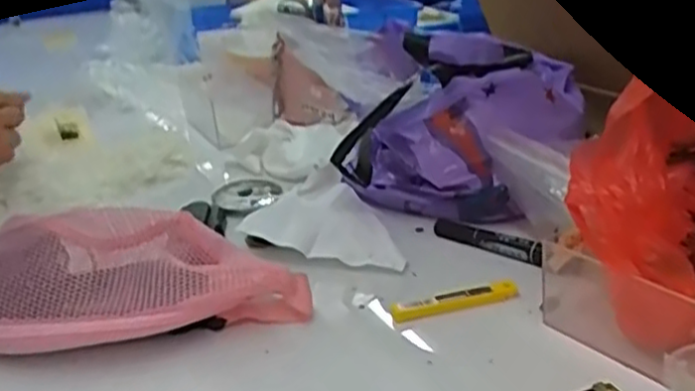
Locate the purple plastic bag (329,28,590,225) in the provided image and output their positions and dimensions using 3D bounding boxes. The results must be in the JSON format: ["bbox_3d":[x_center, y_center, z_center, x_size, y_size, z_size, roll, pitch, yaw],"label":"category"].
[{"bbox_3d":[0.131,-0.081,0.757,0.206,0.145,0.279,4,24,18],"label":"purple plastic bag"}]

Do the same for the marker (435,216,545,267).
[{"bbox_3d":[0.125,0.039,0.651,0.104,0.017,0.018,11,27,31],"label":"marker"}]

